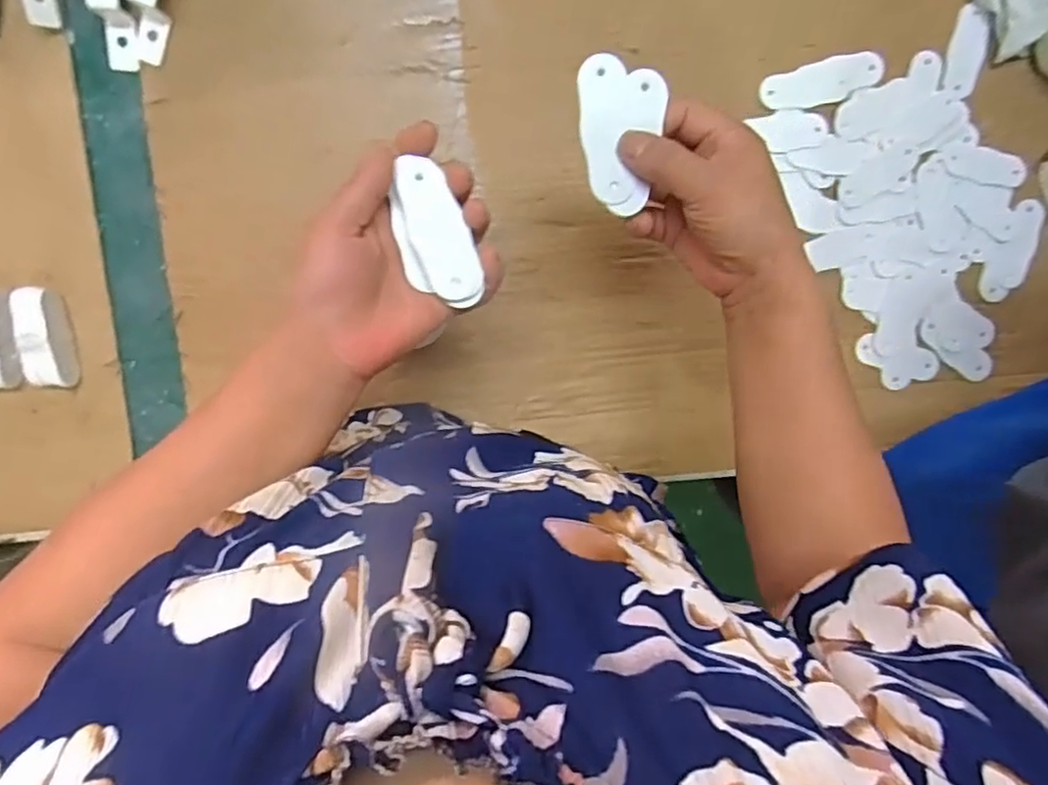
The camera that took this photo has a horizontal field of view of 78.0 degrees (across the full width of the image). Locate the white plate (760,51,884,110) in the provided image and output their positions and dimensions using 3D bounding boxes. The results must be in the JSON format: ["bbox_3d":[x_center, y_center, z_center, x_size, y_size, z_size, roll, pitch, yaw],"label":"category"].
[{"bbox_3d":[0.243,-0.252,0.526,0.099,0.005,0.032,-18,97,-2],"label":"white plate"}]

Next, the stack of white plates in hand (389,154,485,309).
[{"bbox_3d":[-0.050,-0.083,0.354,0.036,0.007,0.078,-20,99,-1],"label":"stack of white plates in hand"}]

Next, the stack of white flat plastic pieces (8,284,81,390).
[{"bbox_3d":[-0.373,-0.043,0.508,0.030,0.030,0.076,-7,97,-3],"label":"stack of white flat plastic pieces"}]

